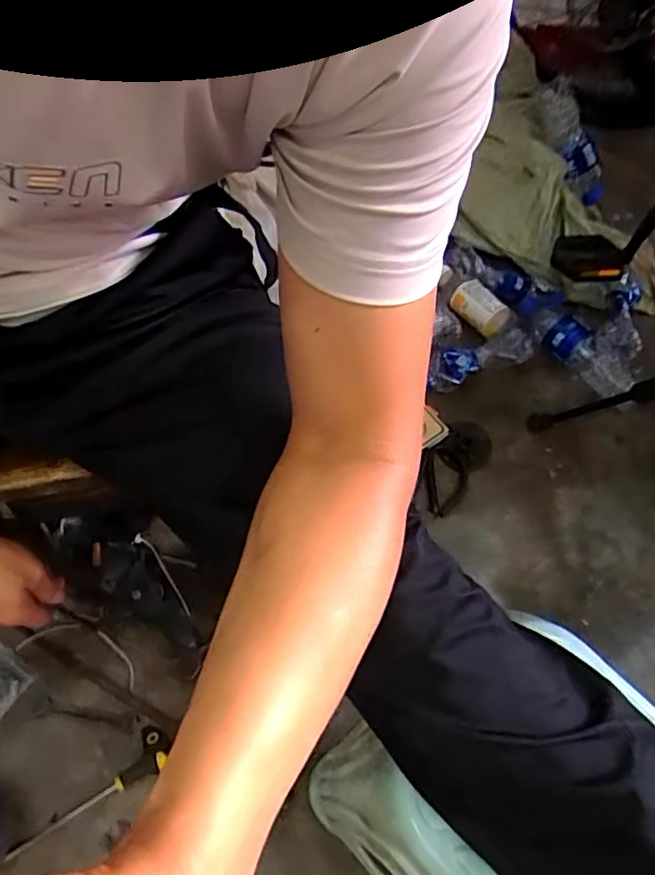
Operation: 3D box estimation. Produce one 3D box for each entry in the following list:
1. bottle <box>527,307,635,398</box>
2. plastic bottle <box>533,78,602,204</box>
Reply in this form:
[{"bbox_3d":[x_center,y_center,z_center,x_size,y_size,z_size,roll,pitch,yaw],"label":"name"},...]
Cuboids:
[{"bbox_3d":[0.384,-0.127,0.904,0.064,0.070,0.179,-35,65,-21],"label":"bottle"},{"bbox_3d":[0.426,-0.509,1.039,0.067,0.054,0.216,-32,98,-20],"label":"plastic bottle"}]

